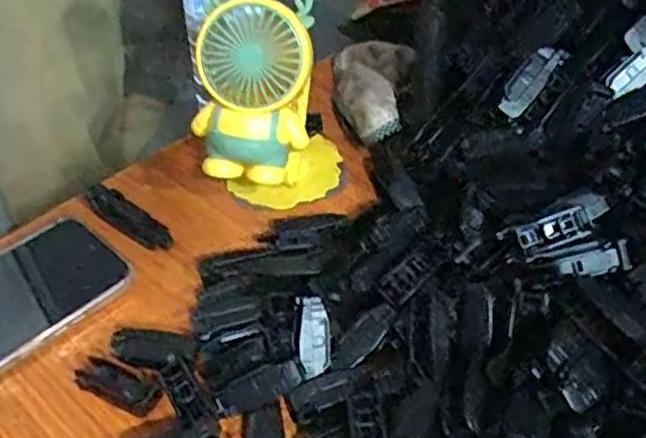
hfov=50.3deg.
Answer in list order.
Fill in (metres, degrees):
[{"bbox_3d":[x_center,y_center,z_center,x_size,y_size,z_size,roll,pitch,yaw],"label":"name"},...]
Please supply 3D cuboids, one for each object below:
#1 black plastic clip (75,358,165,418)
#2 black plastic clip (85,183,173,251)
[{"bbox_3d":[-0.110,0.090,0.373,0.047,0.014,0.019,18,46,20],"label":"black plastic clip"},{"bbox_3d":[-0.134,-0.002,0.465,0.076,0.009,0.022,33,57,18],"label":"black plastic clip"}]

